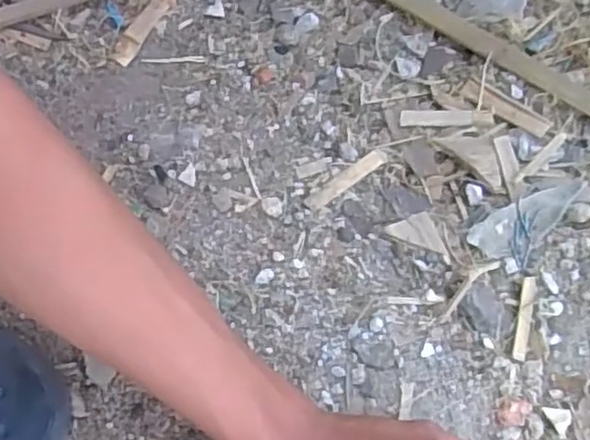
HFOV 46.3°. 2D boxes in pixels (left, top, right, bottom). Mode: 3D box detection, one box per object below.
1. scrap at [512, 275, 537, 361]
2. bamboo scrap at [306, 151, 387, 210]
[{"bbox_3d":[0.162,0.069,0.486,0.010,0.010,0.059,13,67,6],"label":"scrap"},{"bbox_3d":[0.041,-0.032,0.538,0.076,0.007,0.013,-35,70,-13],"label":"bamboo scrap"}]

